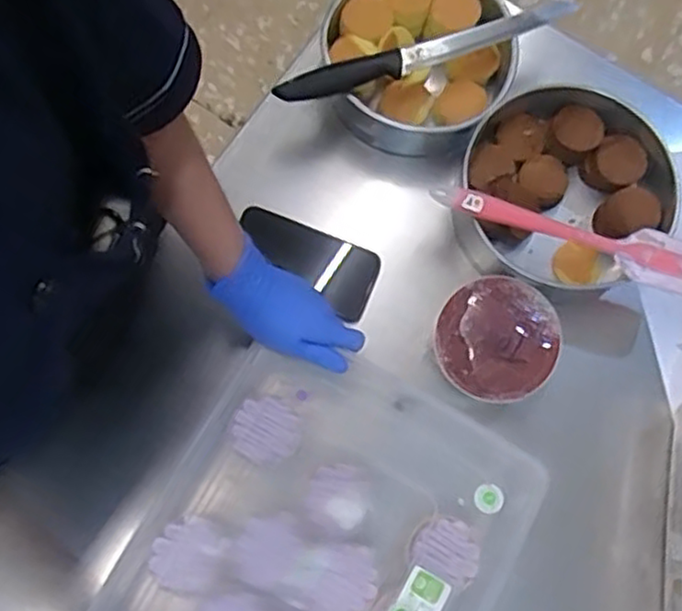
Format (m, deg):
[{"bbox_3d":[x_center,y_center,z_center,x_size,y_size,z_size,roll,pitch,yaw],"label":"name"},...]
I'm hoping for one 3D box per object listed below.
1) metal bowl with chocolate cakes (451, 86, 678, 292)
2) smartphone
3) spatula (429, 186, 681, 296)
[{"bbox_3d":[0.212,-0.109,0.695,0.191,0.074,0.203,0,77,-1],"label":"metal bowl with chocolate cakes"},{"bbox_3d":[-0.036,-0.044,0.719,0.146,0.009,0.073,23,112,8],"label":"smartphone"},{"bbox_3d":[0.212,-0.062,0.640,0.261,0.017,0.048,16,78,2],"label":"spatula"}]

